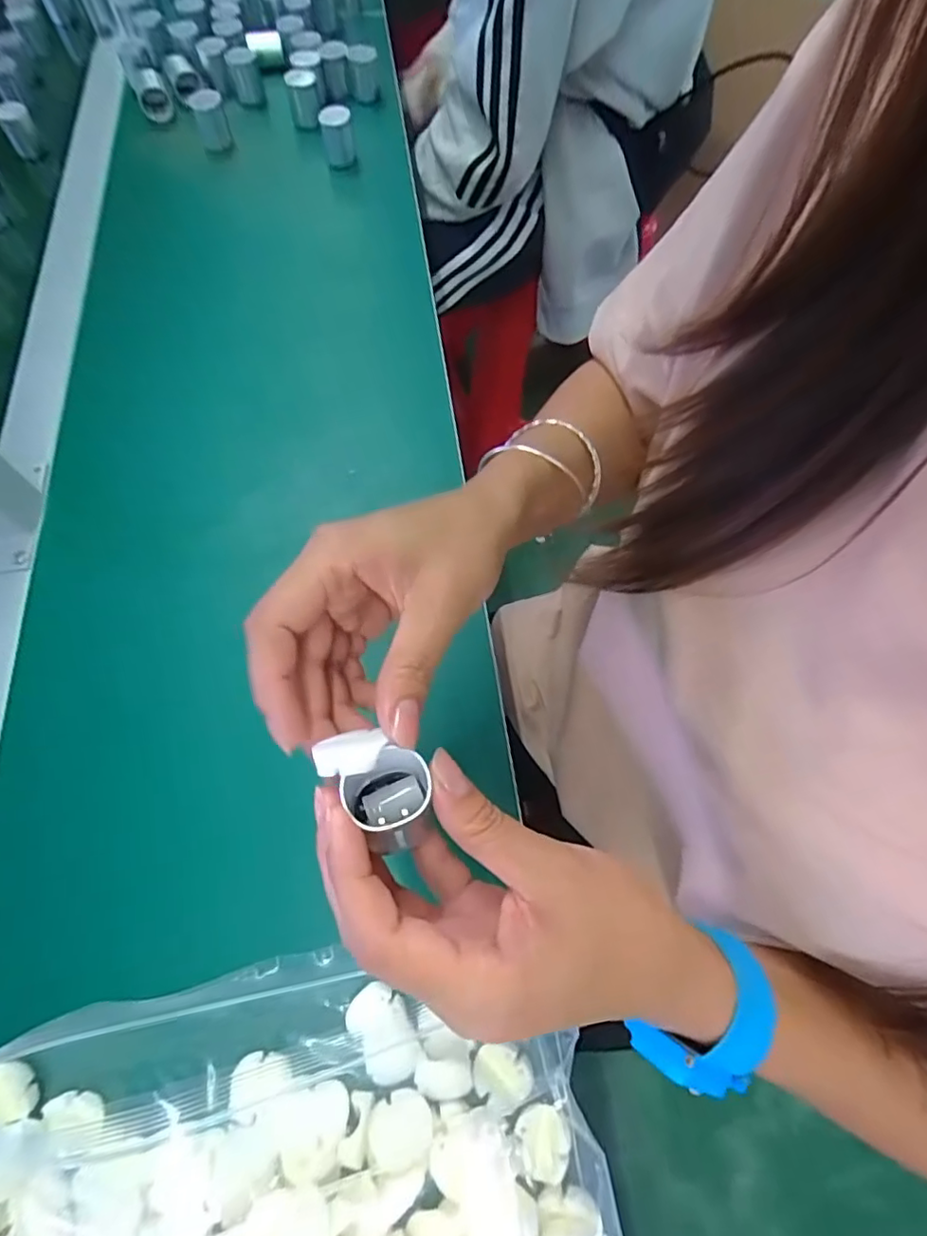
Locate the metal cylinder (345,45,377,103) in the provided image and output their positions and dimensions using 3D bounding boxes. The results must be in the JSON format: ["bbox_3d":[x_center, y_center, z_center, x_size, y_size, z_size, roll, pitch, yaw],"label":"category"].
[{"bbox_3d":[-0.104,-0.567,0.598,0.029,0.036,0.032,-4,64,-5],"label":"metal cylinder"}]

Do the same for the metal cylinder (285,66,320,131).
[{"bbox_3d":[-0.166,-0.536,0.596,0.029,0.041,0.024,-9,64,-7],"label":"metal cylinder"}]

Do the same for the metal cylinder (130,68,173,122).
[{"bbox_3d":[-0.338,-0.570,0.626,0.033,0.042,0.031,-22,67,-13],"label":"metal cylinder"}]

